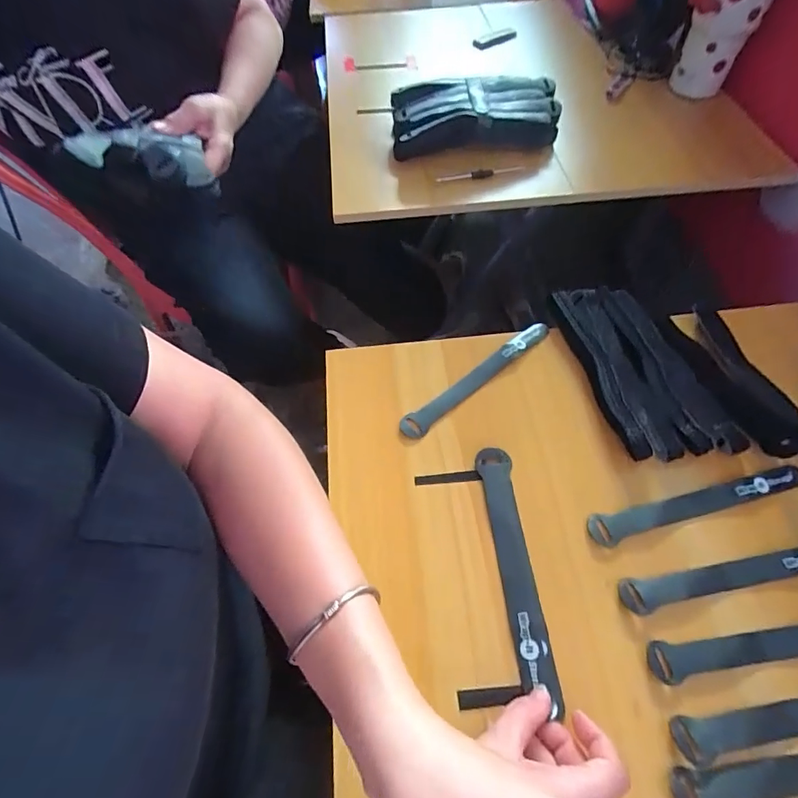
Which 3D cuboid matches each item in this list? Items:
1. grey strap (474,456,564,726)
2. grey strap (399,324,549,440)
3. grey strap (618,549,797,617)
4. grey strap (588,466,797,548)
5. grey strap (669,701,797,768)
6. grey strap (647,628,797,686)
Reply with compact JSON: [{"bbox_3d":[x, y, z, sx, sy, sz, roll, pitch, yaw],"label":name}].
[{"bbox_3d":[0.093,0.132,0.353,0.027,0.011,0.192,-3,56,-5],"label":"grey strap"},{"bbox_3d":[0.081,-0.024,0.441,0.195,0.009,0.023,-37,64,-18],"label":"grey strap"},{"bbox_3d":[0.277,0.140,0.349,0.210,0.004,0.024,-9,59,-3],"label":"grey strap"},{"bbox_3d":[0.262,0.089,0.383,0.209,0.009,0.024,-15,59,-6],"label":"grey strap"},{"bbox_3d":[0.288,0.216,0.301,0.208,0.005,0.023,-9,59,-2],"label":"grey strap"},{"bbox_3d":[0.287,0.181,0.323,0.209,0.006,0.024,-7,59,-1],"label":"grey strap"}]

